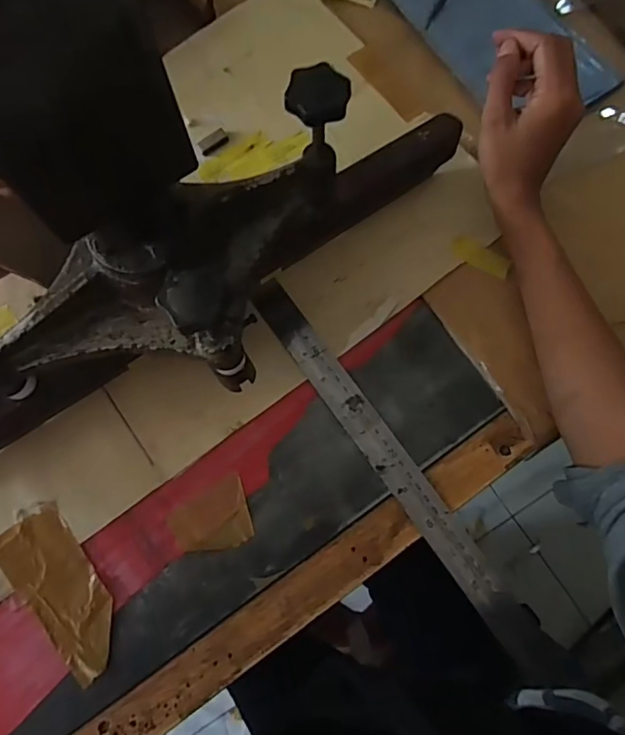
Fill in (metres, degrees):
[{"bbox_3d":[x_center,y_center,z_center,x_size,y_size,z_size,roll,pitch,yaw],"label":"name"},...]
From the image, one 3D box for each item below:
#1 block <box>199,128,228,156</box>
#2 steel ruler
[{"bbox_3d":[-0.087,-0.200,0.465,0.029,0.007,0.012,-39,77,-10],"label":"block"},{"bbox_3d":[0.063,0.074,0.383,0.030,0.004,0.350,-35,76,-9],"label":"steel ruler"}]

